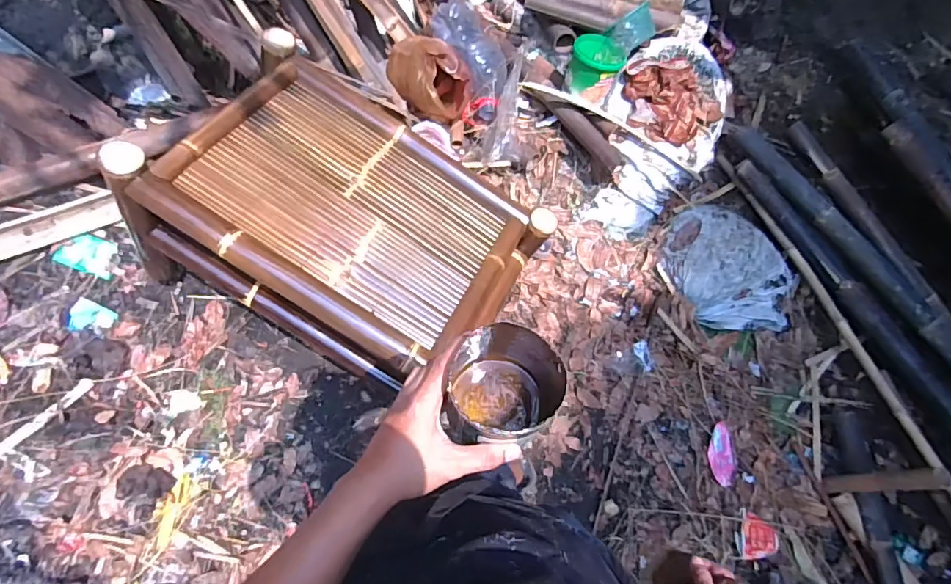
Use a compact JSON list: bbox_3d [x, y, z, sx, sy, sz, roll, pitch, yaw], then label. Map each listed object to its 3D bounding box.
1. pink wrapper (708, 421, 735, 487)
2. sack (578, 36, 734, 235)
[{"bbox_3d":[0.793,0.523,1.681,0.083,0.013,0.191,-2,73,-1],"label":"pink wrapper"},{"bbox_3d":[0.598,-0.516,1.777,0.439,0.243,0.628,14,74,4],"label":"sack"}]

